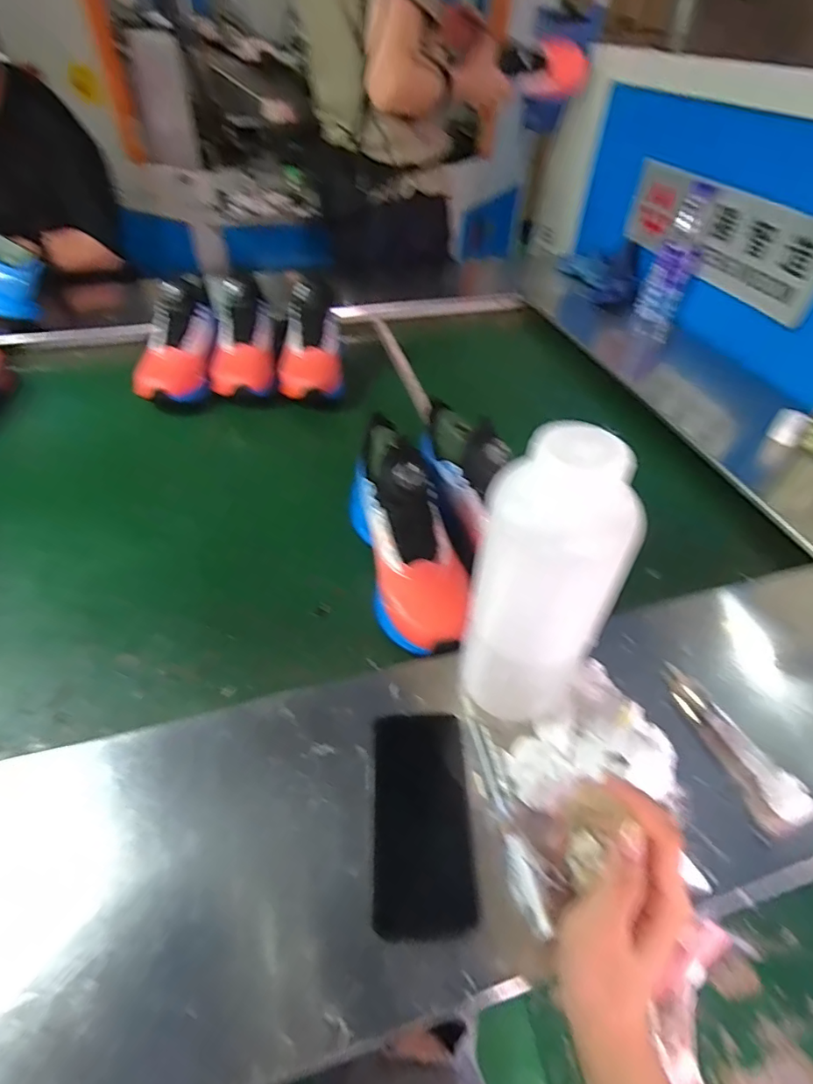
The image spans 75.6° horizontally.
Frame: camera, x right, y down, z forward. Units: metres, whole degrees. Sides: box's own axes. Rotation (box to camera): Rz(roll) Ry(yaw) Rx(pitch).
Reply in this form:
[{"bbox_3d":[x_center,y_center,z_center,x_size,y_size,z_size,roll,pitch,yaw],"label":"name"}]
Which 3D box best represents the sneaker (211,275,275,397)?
[{"bbox_3d":[-0.269,-0.343,0.853,0.106,0.085,0.245,-5,68,-8],"label":"sneaker"}]

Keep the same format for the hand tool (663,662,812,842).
[{"bbox_3d":[0.266,0.163,0.435,0.027,0.031,0.142,-14,47,-16],"label":"hand tool"}]

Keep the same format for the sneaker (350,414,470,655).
[{"bbox_3d":[0.000,-0.017,0.546,0.090,0.087,0.264,-12,71,-14],"label":"sneaker"}]

